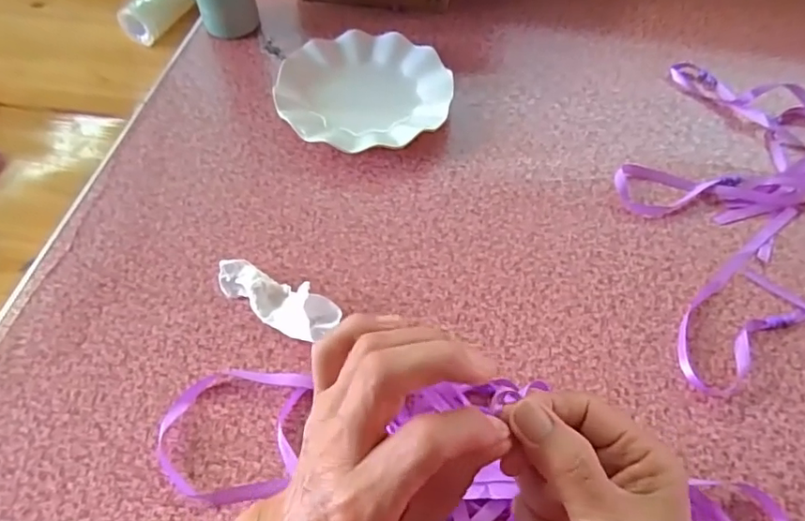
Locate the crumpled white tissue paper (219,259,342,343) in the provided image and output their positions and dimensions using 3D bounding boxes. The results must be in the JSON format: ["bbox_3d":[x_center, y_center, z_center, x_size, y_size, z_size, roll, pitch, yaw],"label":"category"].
[{"bbox_3d":[-0.104,0.031,0.451,0.103,0.028,0.036,22,58,13],"label":"crumpled white tissue paper"}]

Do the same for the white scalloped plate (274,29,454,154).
[{"bbox_3d":[-0.038,-0.180,0.595,0.178,0.029,0.177,0,56,-1],"label":"white scalloped plate"}]

